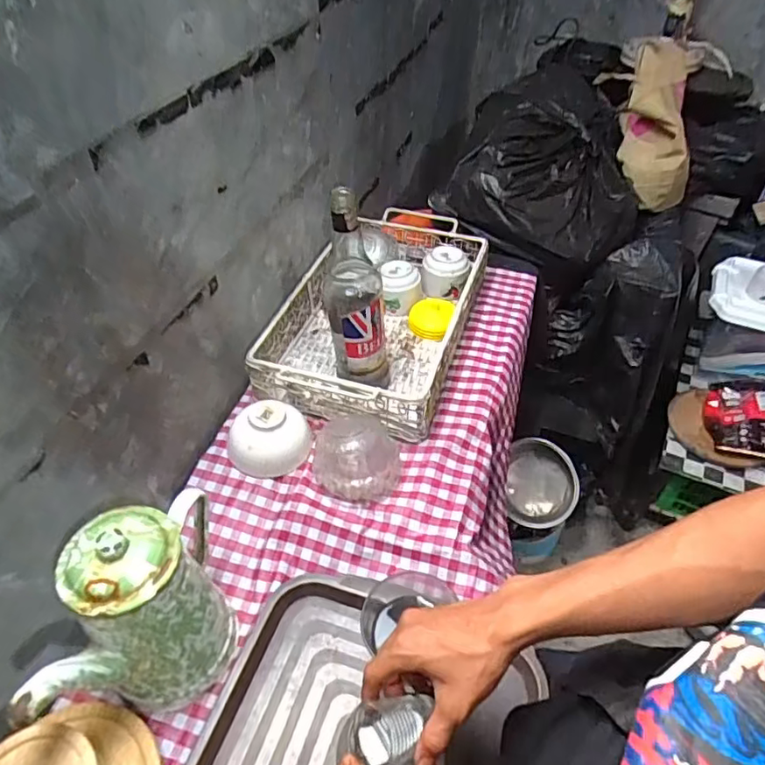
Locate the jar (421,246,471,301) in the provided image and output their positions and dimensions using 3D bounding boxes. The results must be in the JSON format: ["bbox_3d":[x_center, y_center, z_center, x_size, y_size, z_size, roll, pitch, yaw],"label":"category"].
[{"bbox_3d":[0.103,-0.178,0.934,0.076,0.074,0.067,2,45,3],"label":"jar"}]

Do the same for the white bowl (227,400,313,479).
[{"bbox_3d":[-0.141,0.069,0.711,0.096,0.055,0.080,0,45,0],"label":"white bowl"}]

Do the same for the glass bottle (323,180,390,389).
[{"bbox_3d":[-0.033,-0.107,0.709,0.076,0.285,0.066,-3,45,-3],"label":"glass bottle"}]

